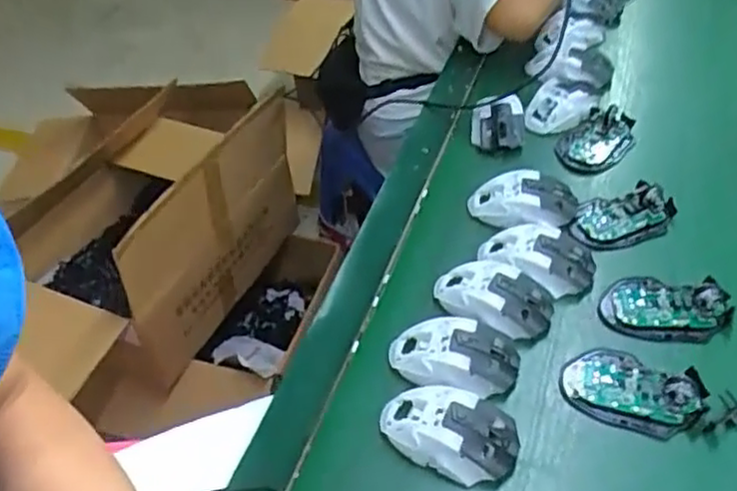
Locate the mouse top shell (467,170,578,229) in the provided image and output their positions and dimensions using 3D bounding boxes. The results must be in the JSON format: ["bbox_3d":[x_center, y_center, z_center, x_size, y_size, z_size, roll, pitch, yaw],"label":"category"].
[{"bbox_3d":[0.169,-0.049,0.759,0.113,0.033,0.071,8,48,11],"label":"mouse top shell"}]

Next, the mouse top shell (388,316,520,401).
[{"bbox_3d":[0.078,0.099,0.626,0.112,0.031,0.065,12,49,14],"label":"mouse top shell"}]

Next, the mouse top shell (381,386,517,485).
[{"bbox_3d":[0.067,0.155,0.577,0.115,0.037,0.067,12,49,14],"label":"mouse top shell"}]

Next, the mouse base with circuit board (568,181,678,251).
[{"bbox_3d":[0.273,-0.032,0.743,0.118,0.021,0.068,-14,48,-10],"label":"mouse base with circuit board"}]

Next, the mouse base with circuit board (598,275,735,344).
[{"bbox_3d":[0.281,0.056,0.653,0.114,0.023,0.066,7,48,10],"label":"mouse base with circuit board"}]

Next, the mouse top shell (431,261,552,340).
[{"bbox_3d":[0.124,0.047,0.673,0.111,0.031,0.067,25,53,24],"label":"mouse top shell"}]

